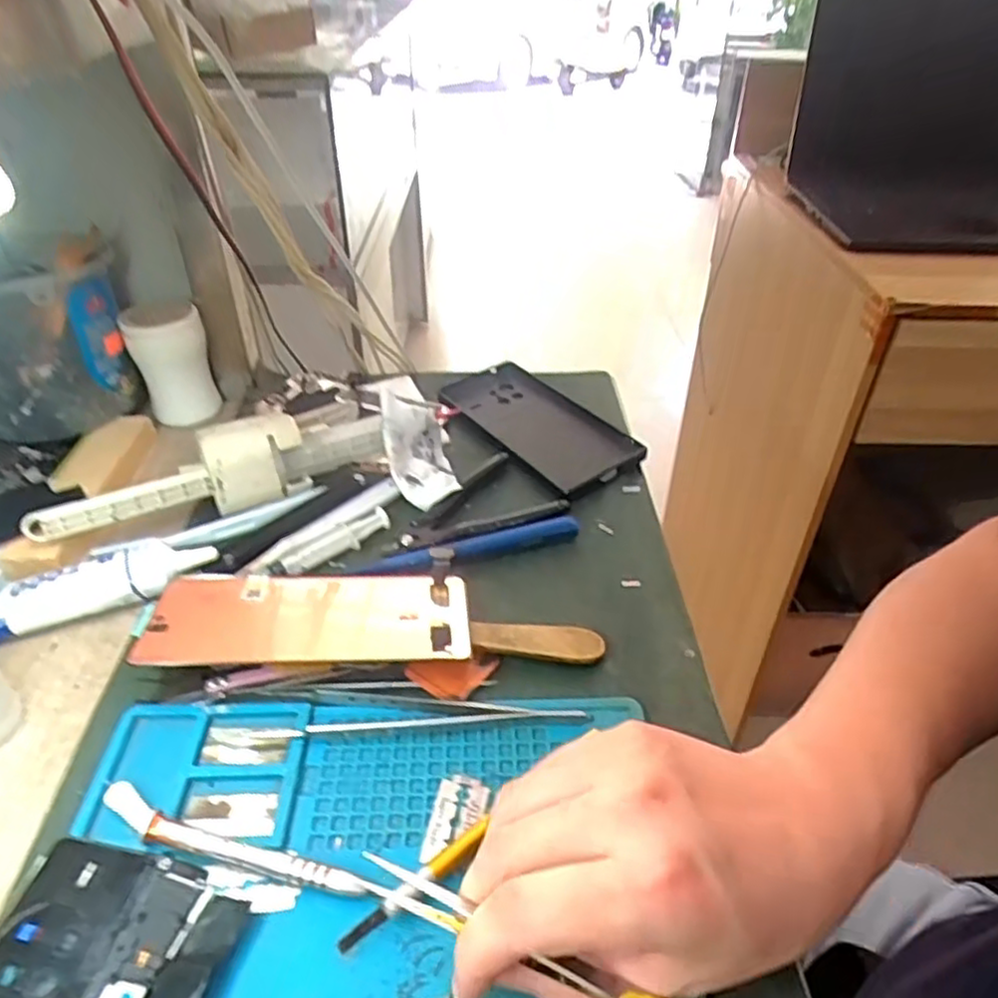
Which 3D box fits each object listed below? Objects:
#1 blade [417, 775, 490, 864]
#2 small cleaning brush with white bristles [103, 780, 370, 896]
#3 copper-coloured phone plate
[{"bbox_3d":[-0.018,0.135,0.299,0.022,0.004,0.039,8,39,10],"label":"blade"},{"bbox_3d":[-0.110,0.139,0.284,0.120,0.011,0.017,13,40,15],"label":"small cleaning brush with white bristles"},{"bbox_3d":[-0.096,0.060,0.370,0.157,0.010,0.072,1,29,-7],"label":"copper-coloured phone plate"}]

